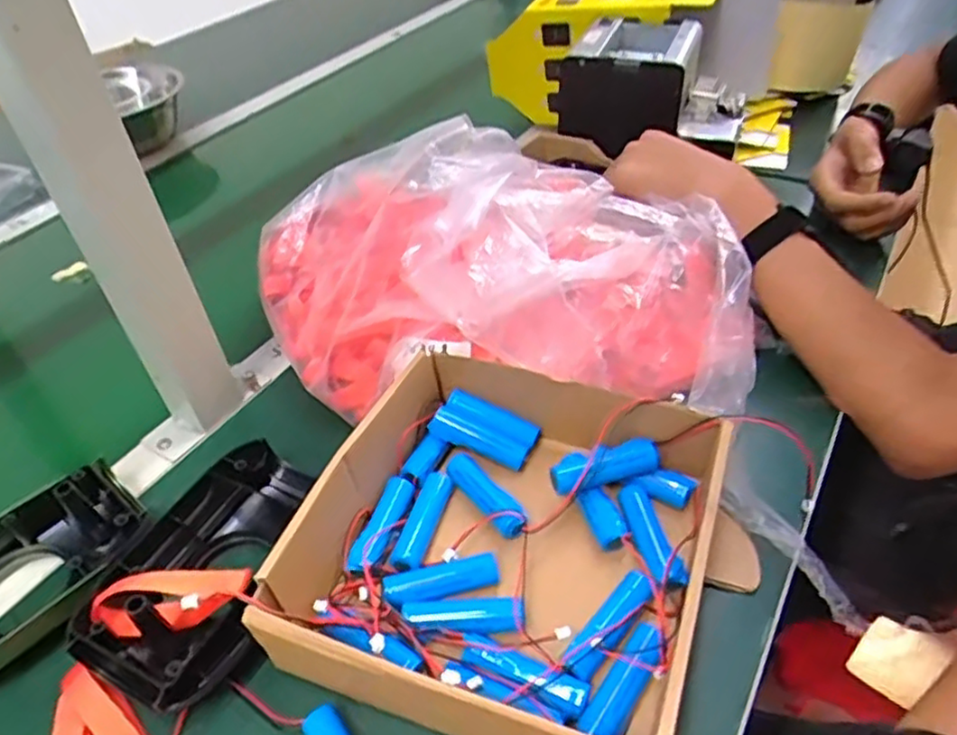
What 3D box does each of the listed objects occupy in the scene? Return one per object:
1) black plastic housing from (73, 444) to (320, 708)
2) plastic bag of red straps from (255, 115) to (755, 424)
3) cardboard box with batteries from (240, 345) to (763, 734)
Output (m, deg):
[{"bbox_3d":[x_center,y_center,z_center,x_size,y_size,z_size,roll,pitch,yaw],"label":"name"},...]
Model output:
[{"bbox_3d":[-0.155,0.114,0.406,0.101,0.044,0.161,16,46,22],"label":"black plastic housing"},{"bbox_3d":[0.008,-0.082,0.510,0.370,0.140,0.216,4,43,10],"label":"plastic bag of red straps"},{"bbox_3d":[0.020,0.101,0.384,0.230,0.071,0.220,14,45,20],"label":"cardboard box with batteries"}]

